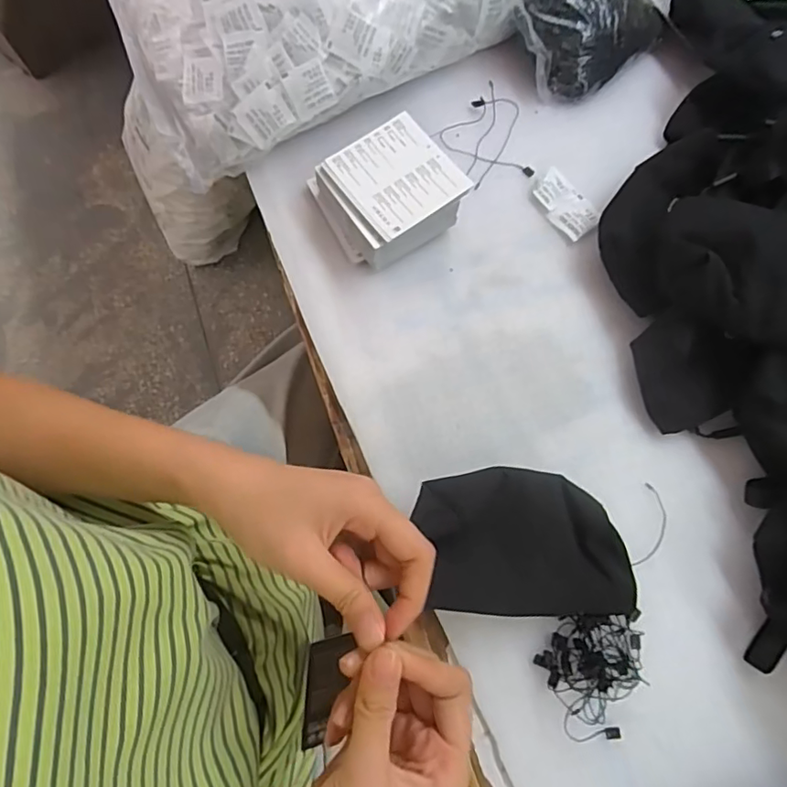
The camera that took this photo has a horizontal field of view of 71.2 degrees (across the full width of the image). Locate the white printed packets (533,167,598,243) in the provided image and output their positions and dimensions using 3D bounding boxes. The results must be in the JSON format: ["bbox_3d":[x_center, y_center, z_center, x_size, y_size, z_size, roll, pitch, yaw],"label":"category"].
[{"bbox_3d":[0.164,-0.182,0.525,0.039,0.009,0.075,-34,76,-8],"label":"white printed packets"}]

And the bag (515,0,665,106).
[{"bbox_3d":[0.192,-0.361,0.540,0.130,0.066,0.094,-31,75,-8],"label":"bag"}]

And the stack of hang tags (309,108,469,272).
[{"bbox_3d":[-0.005,-0.182,0.503,0.116,0.055,0.113,-29,75,-7],"label":"stack of hang tags"}]

